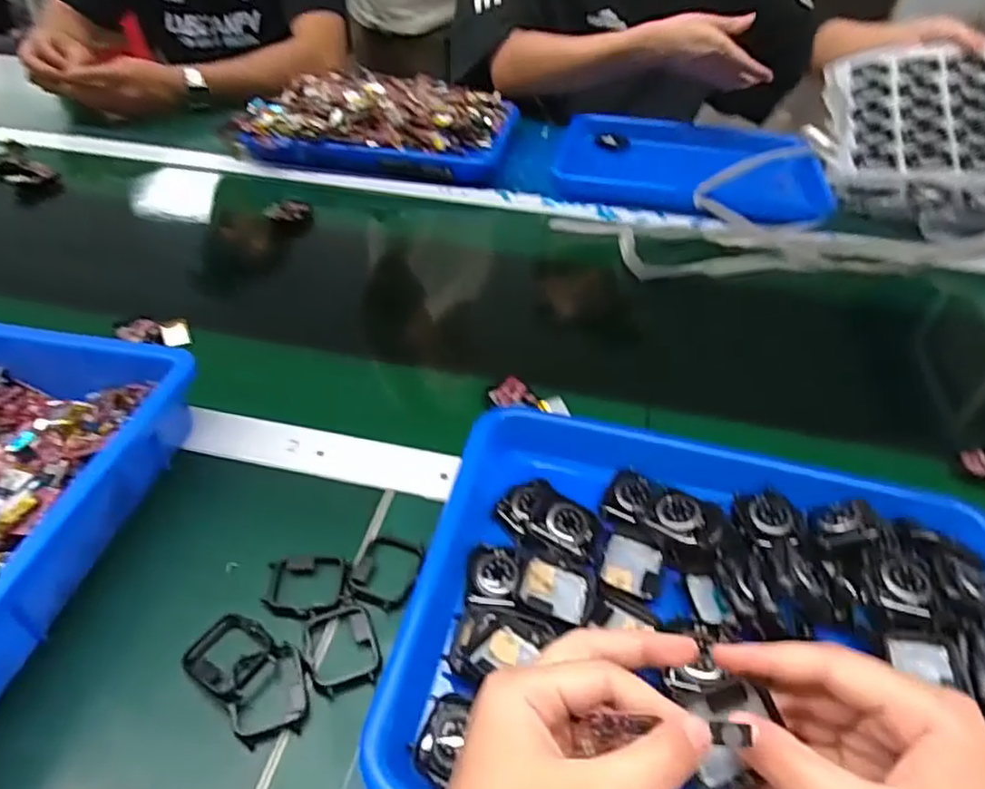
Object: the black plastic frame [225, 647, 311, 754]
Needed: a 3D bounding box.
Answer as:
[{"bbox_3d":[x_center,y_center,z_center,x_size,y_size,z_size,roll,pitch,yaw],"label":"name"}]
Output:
[{"bbox_3d":[-0.115,0.152,0.333,0.037,0.008,0.044,-10,43,-15],"label":"black plastic frame"}]

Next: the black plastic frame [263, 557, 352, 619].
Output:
[{"bbox_3d":[-0.107,0.110,0.375,0.046,0.008,0.041,5,41,2],"label":"black plastic frame"}]

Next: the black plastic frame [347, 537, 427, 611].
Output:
[{"bbox_3d":[-0.062,0.104,0.384,0.037,0.006,0.046,13,42,10],"label":"black plastic frame"}]

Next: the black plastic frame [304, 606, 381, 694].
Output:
[{"bbox_3d":[-0.082,0.135,0.352,0.036,0.005,0.044,-13,44,-18],"label":"black plastic frame"}]

